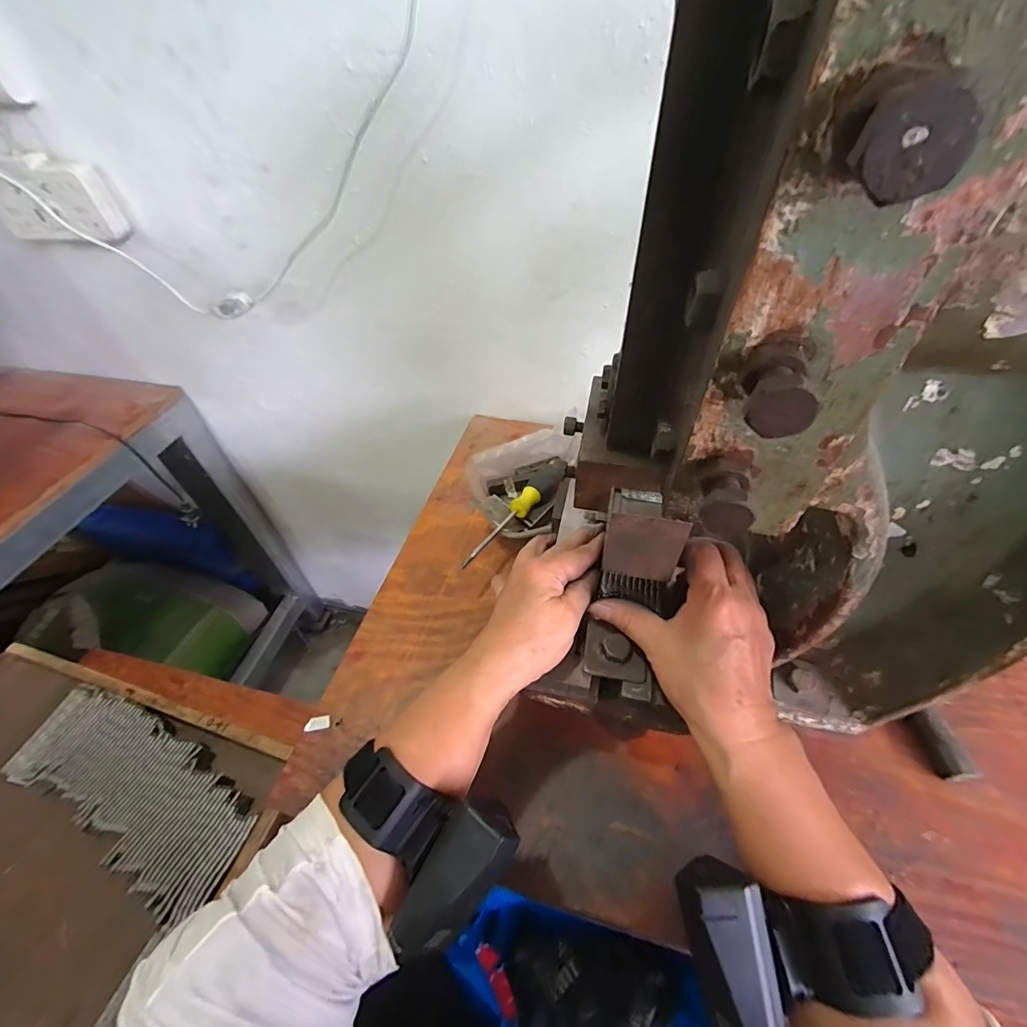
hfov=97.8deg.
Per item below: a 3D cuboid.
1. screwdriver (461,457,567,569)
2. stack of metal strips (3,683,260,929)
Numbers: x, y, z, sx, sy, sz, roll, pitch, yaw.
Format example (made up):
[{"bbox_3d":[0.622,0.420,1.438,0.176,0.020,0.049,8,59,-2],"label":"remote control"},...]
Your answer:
[{"bbox_3d":[0.006,-0.002,0.465,0.023,0.020,0.178,26,54,23],"label":"screwdriver"},{"bbox_3d":[-0.336,0.242,0.398,0.249,0.021,0.086,19,52,19],"label":"stack of metal strips"}]

